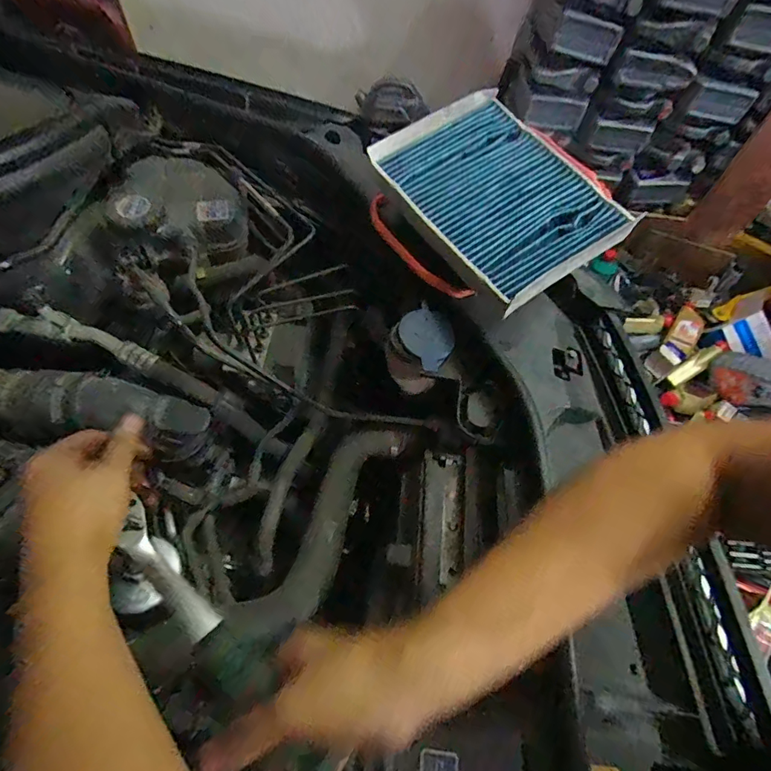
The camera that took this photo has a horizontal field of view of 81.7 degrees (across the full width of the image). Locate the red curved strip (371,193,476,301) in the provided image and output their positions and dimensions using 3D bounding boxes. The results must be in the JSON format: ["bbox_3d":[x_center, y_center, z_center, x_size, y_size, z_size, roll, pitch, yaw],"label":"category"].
[{"bbox_3d":[0.034,-0.164,0.548,0.041,0.037,0.179,-33,68,-20],"label":"red curved strip"}]

